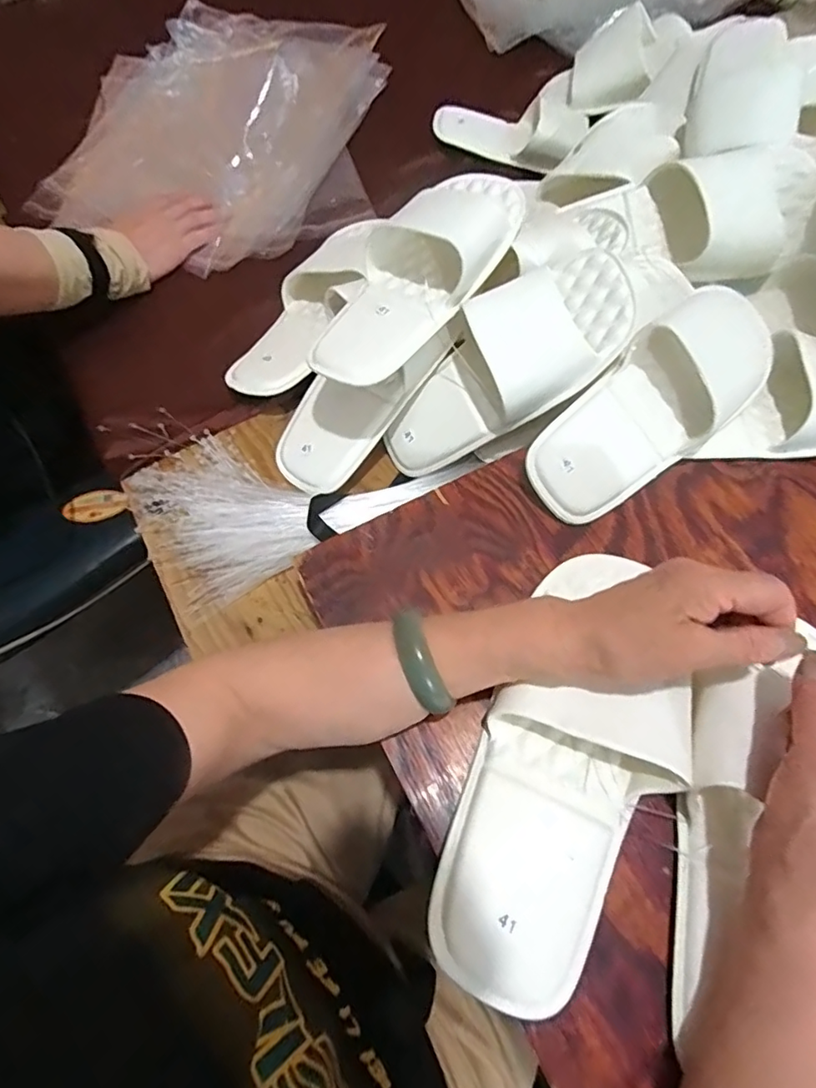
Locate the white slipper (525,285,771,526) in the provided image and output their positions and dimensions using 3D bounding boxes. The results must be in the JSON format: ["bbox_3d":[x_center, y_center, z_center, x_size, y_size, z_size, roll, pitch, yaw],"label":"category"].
[{"bbox_3d":[0.192,-0.108,0.423,0.229,0.068,0.083,-41,70,-3],"label":"white slipper"}]

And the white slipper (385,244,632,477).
[{"bbox_3d":[0.068,-0.140,0.448,0.230,0.055,0.096,-36,63,27],"label":"white slipper"}]

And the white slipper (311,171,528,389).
[{"bbox_3d":[0.004,-0.224,0.440,0.095,0.049,0.228,33,69,15],"label":"white slipper"}]

